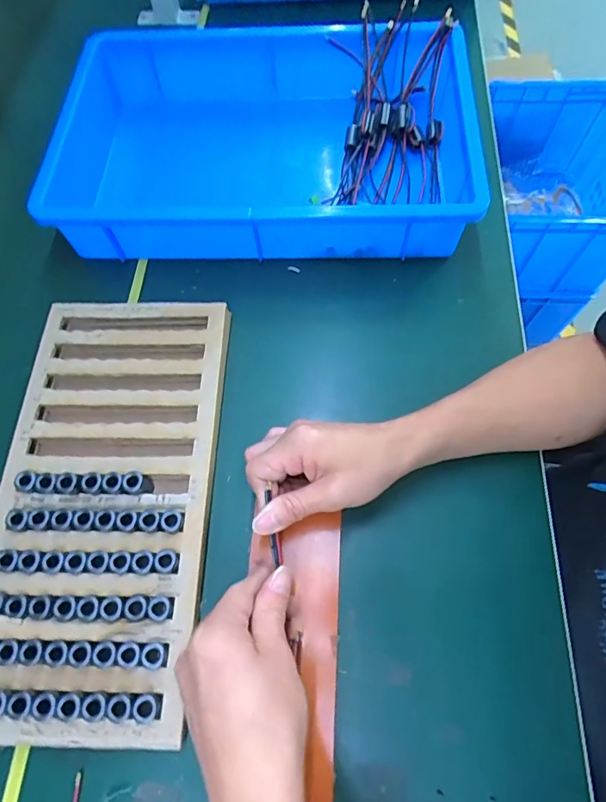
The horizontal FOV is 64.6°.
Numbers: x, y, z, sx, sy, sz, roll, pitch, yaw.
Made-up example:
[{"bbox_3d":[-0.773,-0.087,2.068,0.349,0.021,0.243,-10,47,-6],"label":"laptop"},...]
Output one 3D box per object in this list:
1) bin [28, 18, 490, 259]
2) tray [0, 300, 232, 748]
[{"bbox_3d":[-0.037,-0.278,0.521,0.414,0.104,0.268,1,66,3],"label":"bin"},{"bbox_3d":[-0.165,0.074,0.408,0.172,0.036,0.354,1,66,4],"label":"tray"}]

